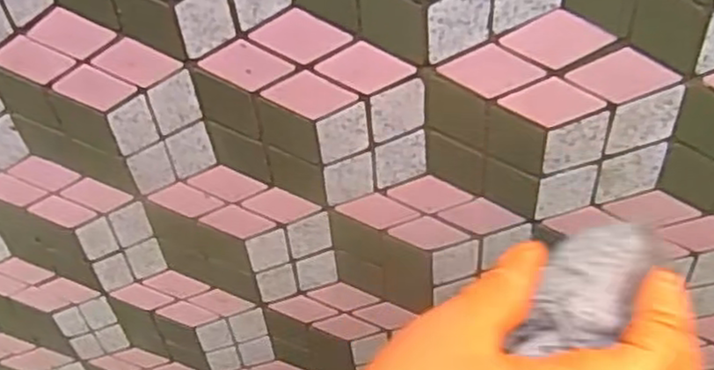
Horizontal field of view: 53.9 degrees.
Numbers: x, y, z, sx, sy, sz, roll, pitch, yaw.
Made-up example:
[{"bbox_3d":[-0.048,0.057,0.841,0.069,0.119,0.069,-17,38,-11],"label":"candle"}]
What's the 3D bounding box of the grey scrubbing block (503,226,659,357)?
[{"bbox_3d":[0.091,0.042,0.278,0.035,0.033,0.052,28,53,29],"label":"grey scrubbing block"}]

